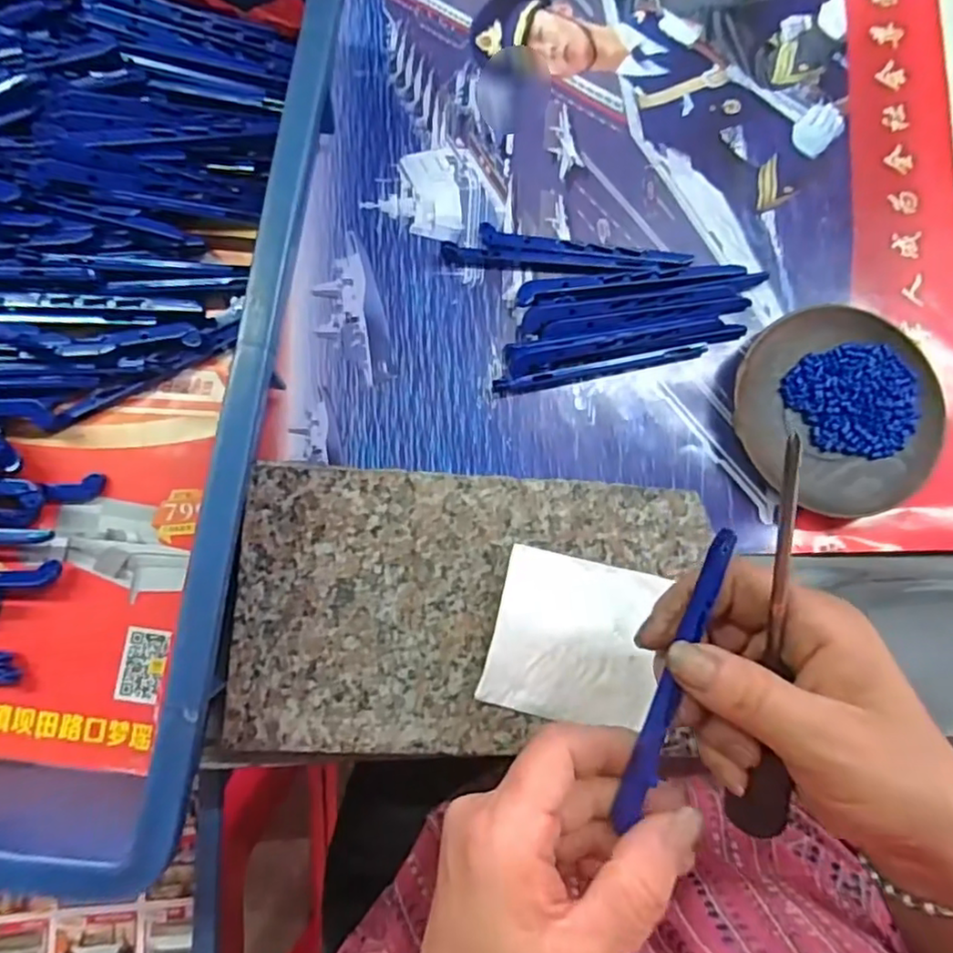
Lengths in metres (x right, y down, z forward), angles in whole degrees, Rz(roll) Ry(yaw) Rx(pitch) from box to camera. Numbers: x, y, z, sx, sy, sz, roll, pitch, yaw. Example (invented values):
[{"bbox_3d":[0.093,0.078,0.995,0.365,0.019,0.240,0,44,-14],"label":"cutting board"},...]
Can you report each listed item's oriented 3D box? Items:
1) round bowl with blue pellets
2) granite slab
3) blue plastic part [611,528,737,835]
[{"bbox_3d":[0.196,-0.036,0.345,0.111,0.017,0.111,1,82,-4],"label":"round bowl with blue pellets"},{"bbox_3d":[-0.003,0.067,0.314,0.220,0.025,0.132,3,82,-4],"label":"granite slab"},{"bbox_3d":[0.074,0.074,0.229,0.009,0.005,0.113,19,92,-1],"label":"blue plastic part"}]

